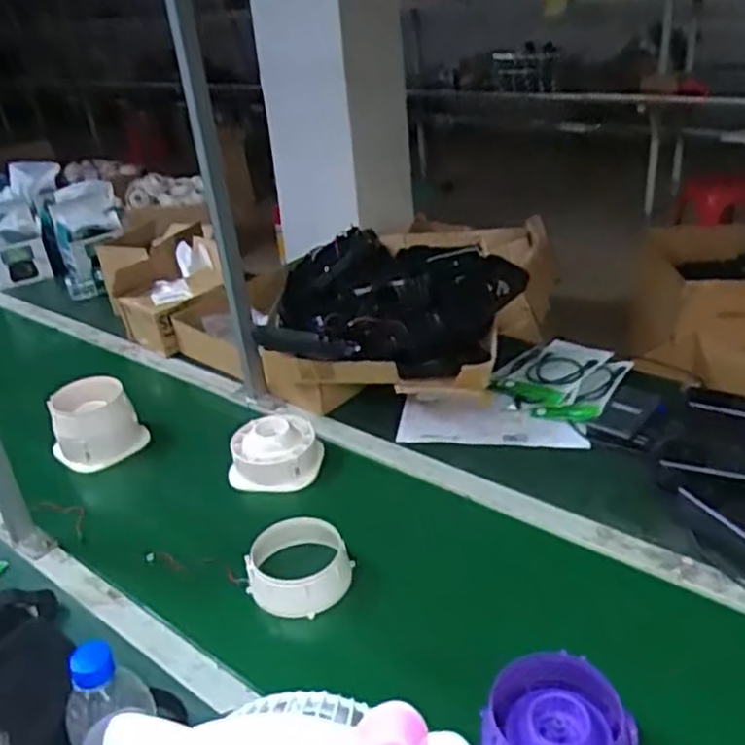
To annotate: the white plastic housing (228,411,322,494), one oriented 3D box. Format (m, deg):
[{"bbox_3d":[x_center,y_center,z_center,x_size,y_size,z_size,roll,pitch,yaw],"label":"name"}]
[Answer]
[{"bbox_3d":[-0.150,0.120,1.127,0.135,0.080,0.108,-3,29,5],"label":"white plastic housing"}]

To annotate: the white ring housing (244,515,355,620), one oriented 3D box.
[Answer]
[{"bbox_3d":[-0.092,0.242,0.915,0.127,0.047,0.127,-10,29,-8],"label":"white ring housing"}]

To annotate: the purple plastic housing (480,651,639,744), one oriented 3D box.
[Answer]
[{"bbox_3d":[0.169,0.344,0.662,0.128,0.113,0.121,5,31,18],"label":"purple plastic housing"}]

